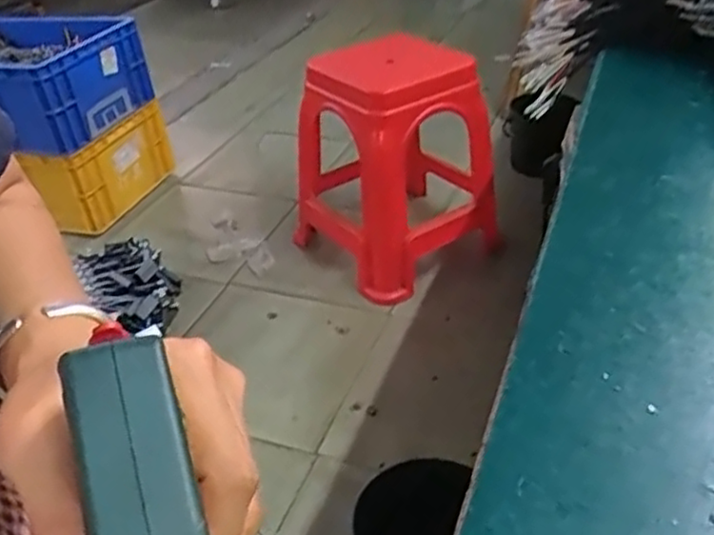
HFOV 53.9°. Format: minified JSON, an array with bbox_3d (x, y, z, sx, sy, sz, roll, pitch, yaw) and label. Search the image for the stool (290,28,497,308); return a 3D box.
[{"bbox_3d":[0.090,-0.237,1.580,0.359,0.488,0.342,-24,39,-25],"label":"stool"}]

